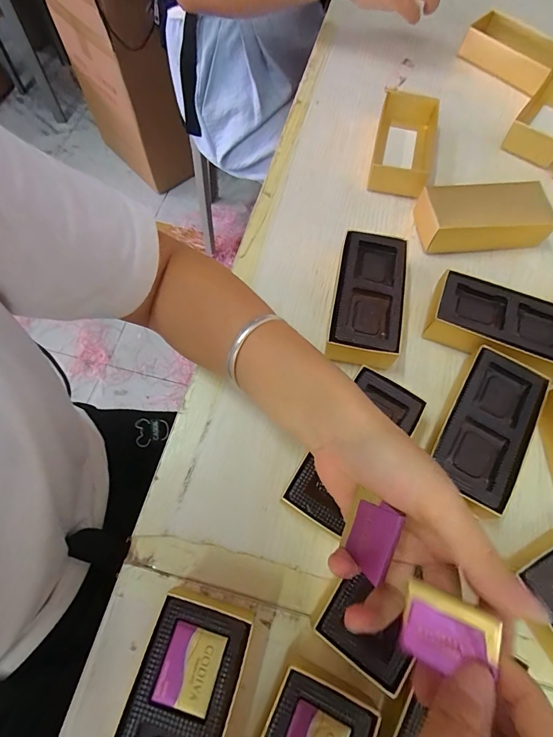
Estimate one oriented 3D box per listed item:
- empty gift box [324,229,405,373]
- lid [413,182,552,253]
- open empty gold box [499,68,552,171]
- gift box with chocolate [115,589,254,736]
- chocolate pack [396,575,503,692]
[{"bbox_3d":[0.077,-0.054,0.326,0.056,0.031,0.124,12,68,3],"label":"empty gift box"},{"bbox_3d":[0.190,-0.145,0.363,0.123,0.037,0.058,-3,67,-2],"label":"lid"},{"bbox_3d":[0.302,-0.276,0.428,0.063,0.038,0.112,36,71,13],"label":"open empty gold box"},{"bbox_3d":[-0.055,0.195,0.220,0.054,0.034,0.115,17,68,5],"label":"gift box with chocolate"},{"bbox_3d":[0.075,0.116,0.168,0.037,0.004,0.032,10,84,39],"label":"chocolate pack"}]

